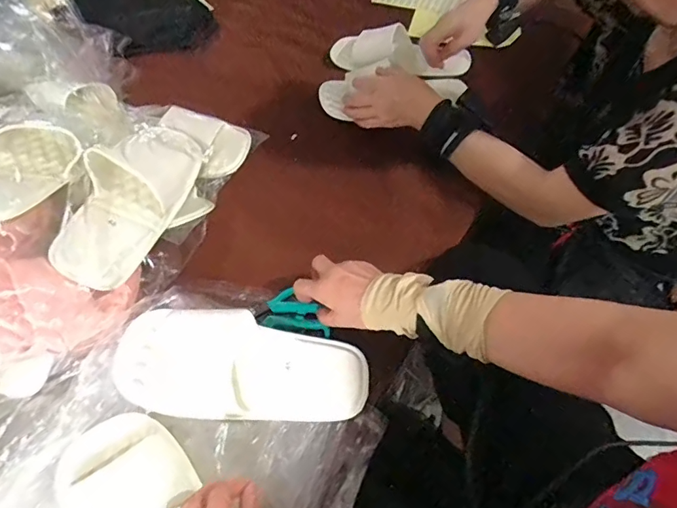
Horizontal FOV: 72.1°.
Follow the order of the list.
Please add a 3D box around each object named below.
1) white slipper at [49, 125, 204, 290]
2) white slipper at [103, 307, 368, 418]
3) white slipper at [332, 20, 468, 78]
[{"bbox_3d":[-0.256,-0.077,0.585,0.108,0.081,0.276,13,58,10],"label":"white slipper"},{"bbox_3d":[-0.105,0.122,0.508,0.266,0.048,0.105,3,57,4],"label":"white slipper"},{"bbox_3d":[0.108,-0.360,0.823,0.246,0.051,0.090,9,57,8],"label":"white slipper"}]

